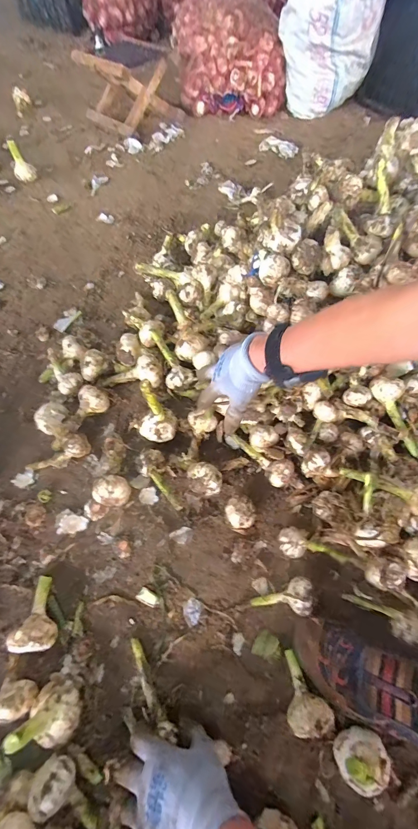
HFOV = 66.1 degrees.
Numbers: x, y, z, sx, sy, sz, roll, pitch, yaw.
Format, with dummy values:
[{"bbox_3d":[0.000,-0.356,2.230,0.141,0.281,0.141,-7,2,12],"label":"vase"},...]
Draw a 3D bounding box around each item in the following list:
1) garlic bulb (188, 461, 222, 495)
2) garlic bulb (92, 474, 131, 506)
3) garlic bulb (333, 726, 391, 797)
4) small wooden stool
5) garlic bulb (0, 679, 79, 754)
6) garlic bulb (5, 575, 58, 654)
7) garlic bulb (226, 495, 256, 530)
[{"bbox_3d":[-0.007,0.105,0.521,0.056,0.051,0.051,3,63,1],"label":"garlic bulb"},{"bbox_3d":[-0.158,0.123,0.522,0.056,0.060,0.052,-23,65,-12],"label":"garlic bulb"},{"bbox_3d":[0.178,0.401,0.376,0.055,0.041,0.049,-34,68,-16],"label":"garlic bulb"},{"bbox_3d":[-0.284,-1.123,1.096,0.294,0.192,0.260,41,69,18],"label":"small wooden stool"},{"bbox_3d":[-0.188,0.358,0.381,0.065,0.092,0.058,39,69,18],"label":"garlic bulb"},{"bbox_3d":[-0.245,0.280,0.446,0.052,0.056,0.088,-23,65,-12],"label":"garlic bulb"},{"bbox_3d":[0.049,0.156,0.509,0.045,0.042,0.048,-1,63,1],"label":"garlic bulb"}]

